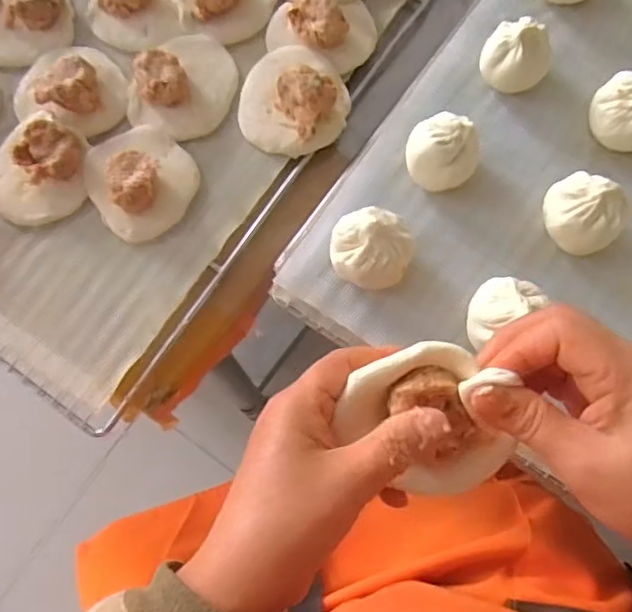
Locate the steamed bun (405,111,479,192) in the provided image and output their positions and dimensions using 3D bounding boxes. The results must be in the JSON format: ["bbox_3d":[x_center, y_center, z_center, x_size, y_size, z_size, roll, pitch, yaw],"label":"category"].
[{"bbox_3d":[0.088,-0.105,0.433,0.049,0.048,0.045,0,74,1],"label":"steamed bun"}]

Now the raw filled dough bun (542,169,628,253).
[{"bbox_3d":[0.180,-0.061,0.419,0.051,0.047,0.045,41,79,12],"label":"raw filled dough bun"}]

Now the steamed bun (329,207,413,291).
[{"bbox_3d":[0.037,-0.036,0.413,0.052,0.052,0.051,0,74,1],"label":"steamed bun"}]

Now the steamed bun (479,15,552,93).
[{"bbox_3d":[0.150,-0.187,0.456,0.051,0.047,0.049,0,74,1],"label":"steamed bun"}]

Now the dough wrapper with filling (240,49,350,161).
[{"bbox_3d":[-0.019,-0.170,0.476,0.086,0.026,0.091,-13,74,-2],"label":"dough wrapper with filling"}]

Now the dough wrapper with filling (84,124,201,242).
[{"bbox_3d":[-0.135,-0.101,0.460,0.080,0.030,0.084,0,74,1],"label":"dough wrapper with filling"}]

